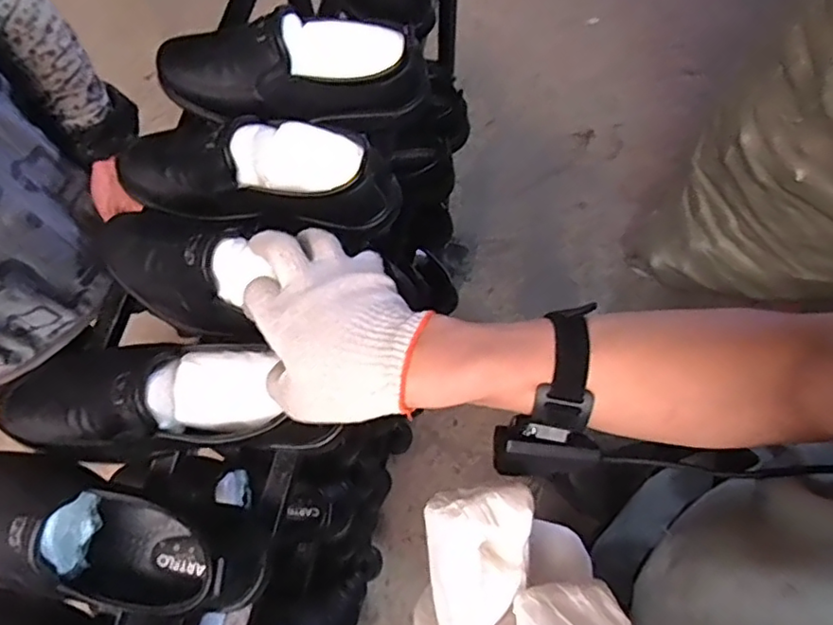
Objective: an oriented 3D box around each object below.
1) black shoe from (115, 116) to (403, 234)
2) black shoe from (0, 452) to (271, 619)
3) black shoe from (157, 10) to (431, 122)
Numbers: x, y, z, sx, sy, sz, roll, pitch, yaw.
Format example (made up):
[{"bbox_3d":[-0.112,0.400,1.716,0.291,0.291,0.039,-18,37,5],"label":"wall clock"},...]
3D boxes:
[{"bbox_3d":[-0.148,-0.131,0.551,0.260,0.075,0.090,10,74,4],"label":"black shoe"},{"bbox_3d":[-0.262,0.170,0.463,0.284,0.079,0.097,13,74,5],"label":"black shoe"},{"bbox_3d":[-0.123,-0.235,0.582,0.264,0.078,0.088,6,73,3],"label":"black shoe"}]

